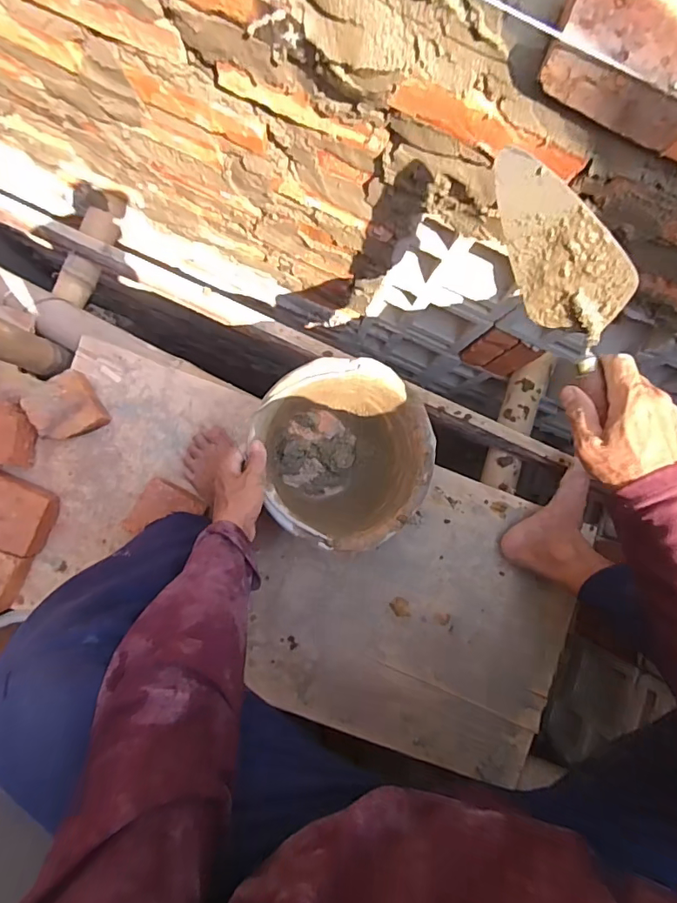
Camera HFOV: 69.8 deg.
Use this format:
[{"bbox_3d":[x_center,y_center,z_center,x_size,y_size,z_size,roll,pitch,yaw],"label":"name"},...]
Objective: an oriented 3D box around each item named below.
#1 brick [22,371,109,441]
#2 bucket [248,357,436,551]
[{"bbox_3d":[-0.442,-0.070,0.789,0.103,0.054,0.097,-27,91,-7],"label":"brick"},{"bbox_3d":[0.009,0.004,0.724,0.232,0.177,0.245,0,88,-6],"label":"bucket"}]

